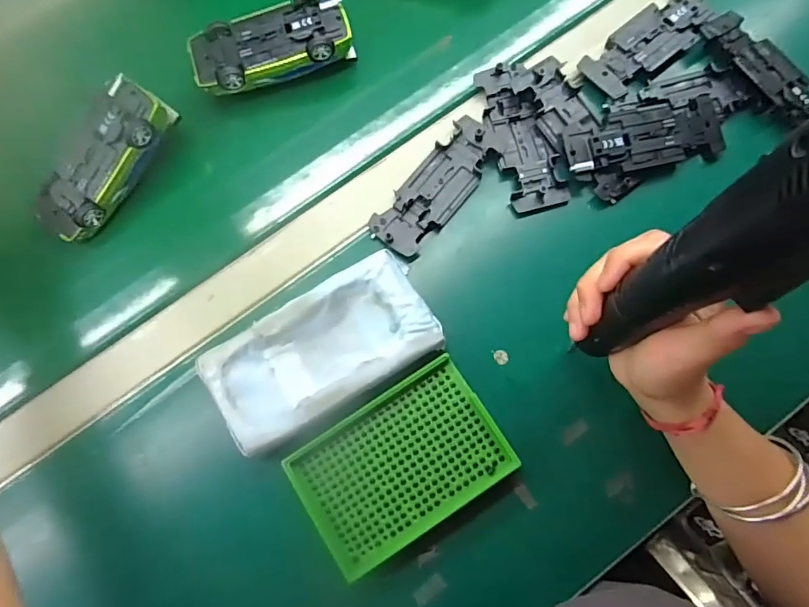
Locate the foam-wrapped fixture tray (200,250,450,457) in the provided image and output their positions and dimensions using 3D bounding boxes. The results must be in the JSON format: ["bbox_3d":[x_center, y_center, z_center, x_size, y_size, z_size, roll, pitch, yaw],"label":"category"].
[{"bbox_3d":[-0.057,0.036,0.362,0.159,0.034,0.081,-31,78,-6],"label":"foam-wrapped fixture tray"}]

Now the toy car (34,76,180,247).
[{"bbox_3d":[-0.237,-0.111,0.394,0.042,0.038,0.130,38,94,9],"label":"toy car"}]

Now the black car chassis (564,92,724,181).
[{"bbox_3d":[0.189,-0.131,0.393,0.125,0.015,0.052,-12,77,-1],"label":"black car chassis"}]

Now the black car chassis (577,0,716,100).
[{"bbox_3d":[0.205,-0.218,0.413,0.120,0.010,0.049,-39,79,-7],"label":"black car chassis"}]

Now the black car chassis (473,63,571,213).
[{"bbox_3d":[0.092,-0.136,0.403,0.048,0.012,0.125,-14,77,-2],"label":"black car chassis"}]

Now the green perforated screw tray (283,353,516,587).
[{"bbox_3d":[-0.002,0.112,0.352,0.138,0.019,0.092,-33,79,-6],"label":"green perforated screw tray"}]

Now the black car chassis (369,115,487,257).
[{"bbox_3d":[0.027,-0.094,0.398,0.046,0.008,0.125,38,81,9],"label":"black car chassis"}]

